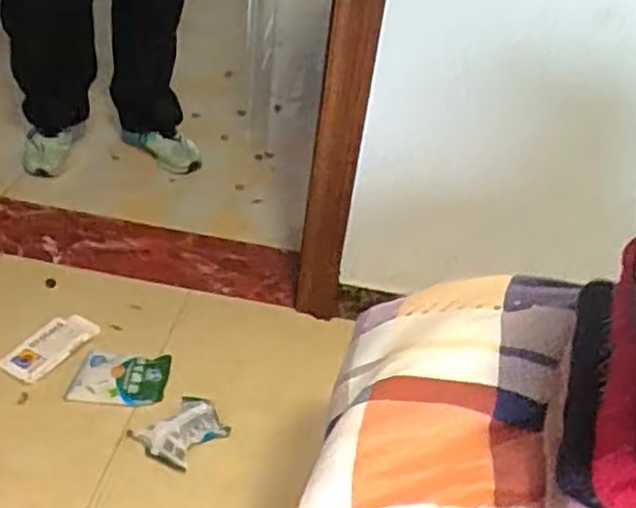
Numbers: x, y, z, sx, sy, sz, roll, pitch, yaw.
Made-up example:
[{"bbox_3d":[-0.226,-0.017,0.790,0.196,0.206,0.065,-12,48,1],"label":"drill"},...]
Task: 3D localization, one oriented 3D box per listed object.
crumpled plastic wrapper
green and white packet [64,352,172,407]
[{"bbox_3d":[-0.229,0.289,1.207,0.116,0.068,0.135,30,42,26],"label":"crumpled plastic wrapper"},{"bbox_3d":[-0.353,0.221,1.286,0.165,0.027,0.104,2,38,-8],"label":"green and white packet"}]

